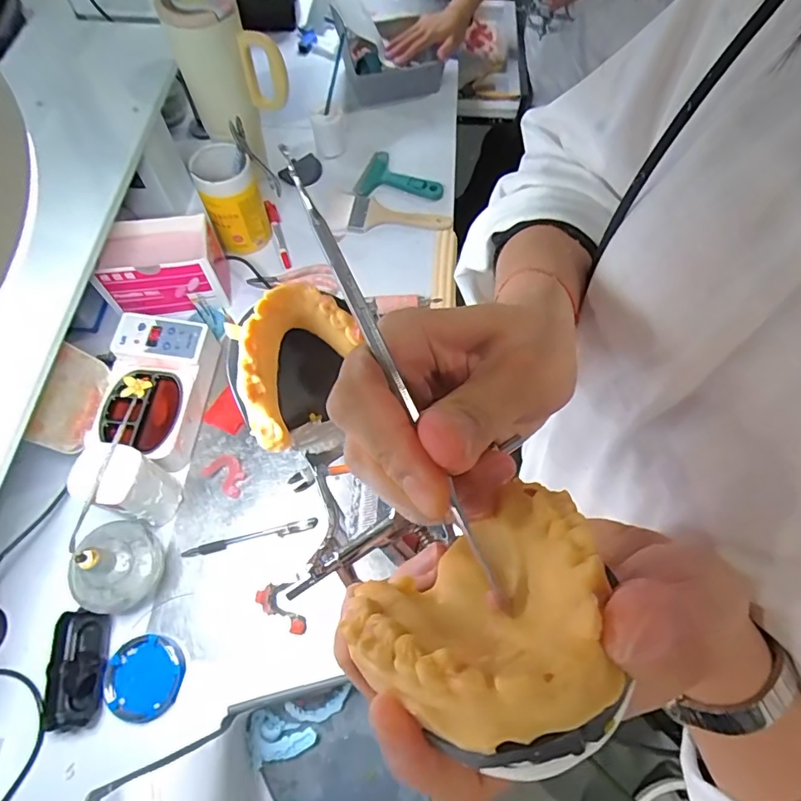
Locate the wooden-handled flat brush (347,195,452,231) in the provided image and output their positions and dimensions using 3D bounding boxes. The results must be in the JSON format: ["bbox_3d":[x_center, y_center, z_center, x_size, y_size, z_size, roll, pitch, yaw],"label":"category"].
[{"bbox_3d":[-0.001,-0.294,0.794,0.159,0.007,0.069,10,66,4],"label":"wooden-handled flat brush"}]

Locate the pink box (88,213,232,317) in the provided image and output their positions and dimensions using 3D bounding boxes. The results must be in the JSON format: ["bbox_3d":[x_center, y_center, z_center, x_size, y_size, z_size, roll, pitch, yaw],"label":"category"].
[{"bbox_3d":[-0.328,-0.185,0.688,0.160,0.095,0.101,-8,66,-4],"label":"pink box"}]

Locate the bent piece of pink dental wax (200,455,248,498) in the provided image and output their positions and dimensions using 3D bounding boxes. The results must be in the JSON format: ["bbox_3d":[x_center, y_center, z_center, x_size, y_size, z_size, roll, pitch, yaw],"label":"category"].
[{"bbox_3d":[-0.214,0.091,0.615,0.057,0.006,0.040,33,69,14],"label":"bent piece of pink dental wax"}]

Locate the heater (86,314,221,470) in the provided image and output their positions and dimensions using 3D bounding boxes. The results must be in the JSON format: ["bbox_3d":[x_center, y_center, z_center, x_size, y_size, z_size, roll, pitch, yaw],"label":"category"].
[{"bbox_3d":[-0.315,-0.013,0.635,0.122,0.069,0.180,12,66,5],"label":"heater"}]

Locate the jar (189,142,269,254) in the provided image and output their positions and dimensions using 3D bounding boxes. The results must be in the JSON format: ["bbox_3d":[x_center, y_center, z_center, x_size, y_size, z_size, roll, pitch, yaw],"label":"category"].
[{"bbox_3d":[-0.246,-0.292,0.721,0.078,0.134,0.074,-24,68,-11],"label":"jar"}]

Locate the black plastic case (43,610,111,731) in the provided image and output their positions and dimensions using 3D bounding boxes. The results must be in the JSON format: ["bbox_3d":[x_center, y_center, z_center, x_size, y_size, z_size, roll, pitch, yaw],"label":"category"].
[{"bbox_3d":[-0.340,0.280,0.523,0.052,0.021,0.107,-8,66,-4],"label":"black plastic case"}]

